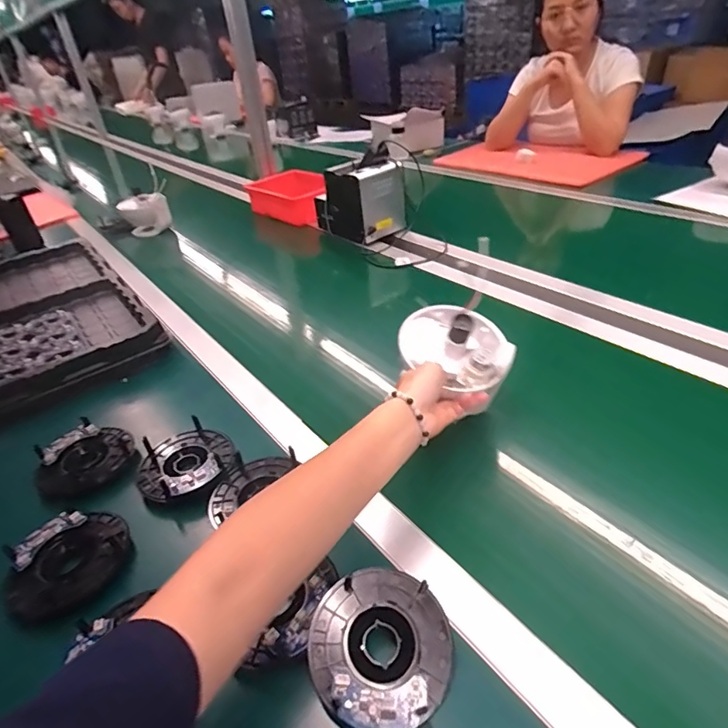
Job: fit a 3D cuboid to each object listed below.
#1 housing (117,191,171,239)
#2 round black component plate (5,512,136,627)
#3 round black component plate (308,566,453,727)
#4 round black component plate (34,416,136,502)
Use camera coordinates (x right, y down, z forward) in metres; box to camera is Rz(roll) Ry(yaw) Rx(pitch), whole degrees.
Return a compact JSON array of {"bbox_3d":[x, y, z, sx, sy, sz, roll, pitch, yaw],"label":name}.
[{"bbox_3d":[-0.533,-0.363,1.185,0.111,0.100,0.092,-17,36,-14],"label":"housing"},{"bbox_3d":[-0.268,0.178,0.437,0.088,0.031,0.101,19,42,32],"label":"round black component plate"},{"bbox_3d":[0.012,0.202,0.348,0.099,0.012,0.102,2,46,-2],"label":"round black component plate"},{"bbox_3d":[-0.310,0.103,0.535,0.097,0.018,0.097,-5,35,3],"label":"round black component plate"}]

